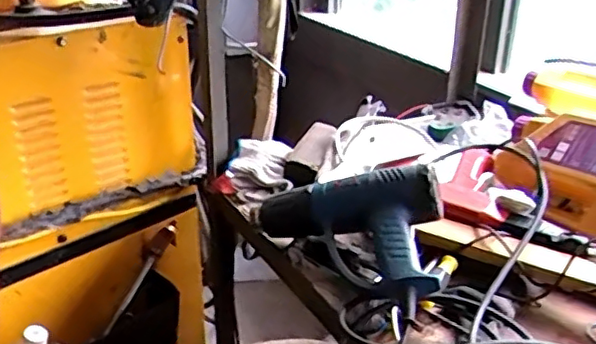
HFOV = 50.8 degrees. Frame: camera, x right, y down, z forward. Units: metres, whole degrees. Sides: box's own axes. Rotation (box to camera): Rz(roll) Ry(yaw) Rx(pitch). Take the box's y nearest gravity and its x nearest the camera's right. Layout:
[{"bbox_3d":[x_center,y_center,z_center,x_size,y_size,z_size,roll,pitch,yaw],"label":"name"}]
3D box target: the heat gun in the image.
[{"bbox_3d":[0.049,0.063,0.753,0.239,0.080,0.189,1,24,17],"label":"heat gun"}]

